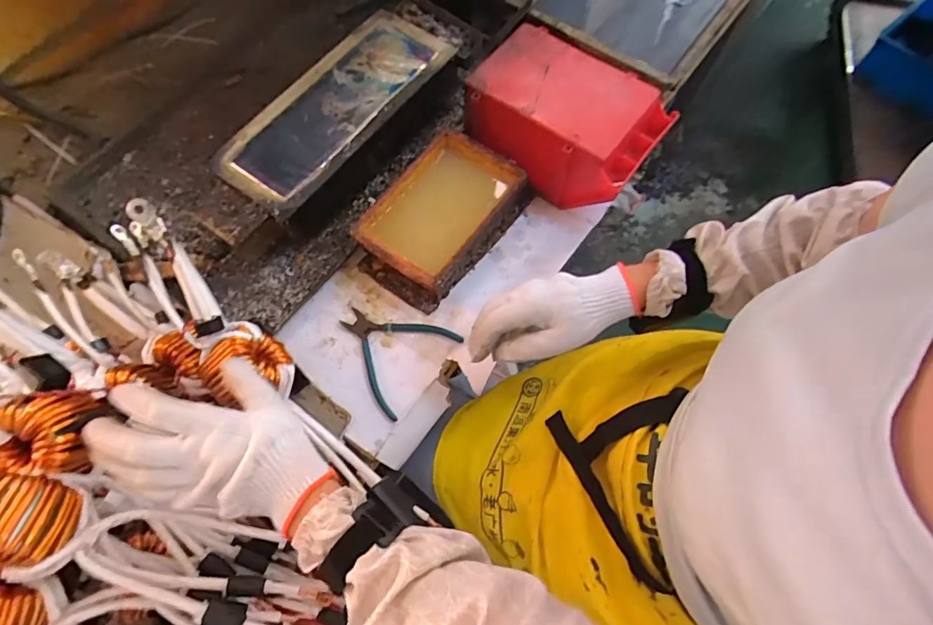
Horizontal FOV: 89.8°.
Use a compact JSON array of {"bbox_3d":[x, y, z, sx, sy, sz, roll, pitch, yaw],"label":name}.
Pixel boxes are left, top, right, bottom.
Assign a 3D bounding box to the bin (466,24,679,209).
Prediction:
[{"bbox_3d":[0.126,-0.242,0.623,0.228,0.115,0.170,38,74,14],"label":"bin"}]

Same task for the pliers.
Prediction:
[{"bbox_3d":[-0.094,0.039,0.576,0.133,0.007,0.125,40,74,14],"label":"pliers"}]

